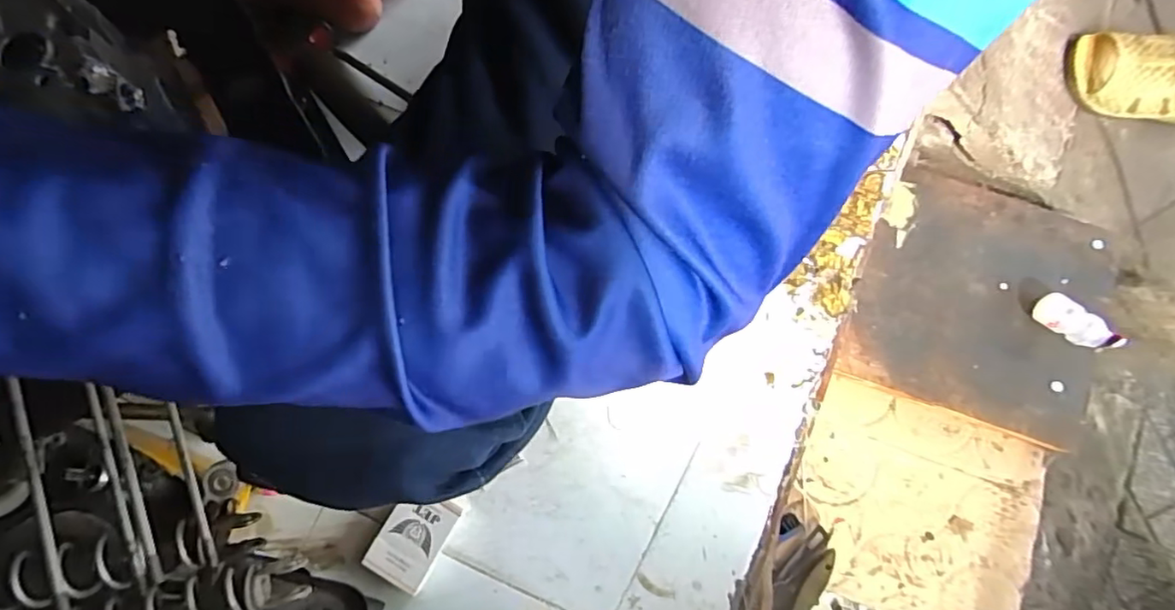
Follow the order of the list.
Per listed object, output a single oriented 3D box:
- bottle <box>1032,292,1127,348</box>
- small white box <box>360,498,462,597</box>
[{"bbox_3d":[0.564,0.022,0.679,0.037,0.036,0.088,-40,54,-7],"label":"bottle"},{"bbox_3d":[-0.162,0.216,0.554,0.060,0.024,0.086,26,79,6],"label":"small white box"}]

